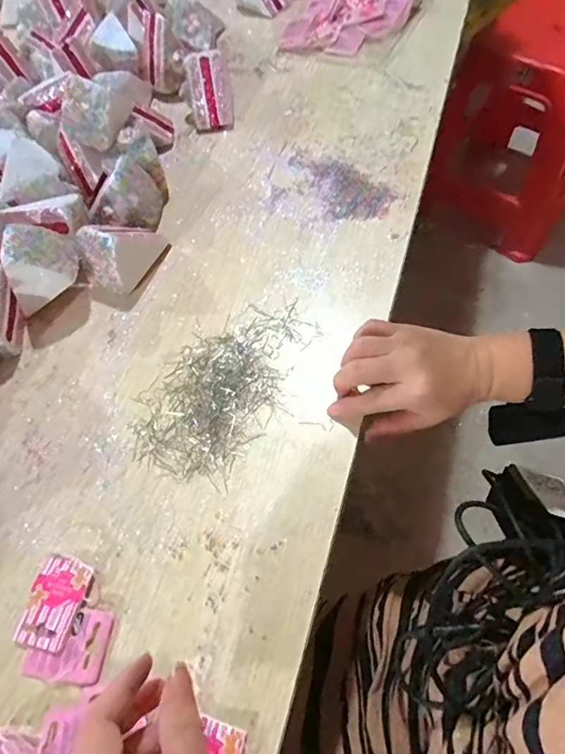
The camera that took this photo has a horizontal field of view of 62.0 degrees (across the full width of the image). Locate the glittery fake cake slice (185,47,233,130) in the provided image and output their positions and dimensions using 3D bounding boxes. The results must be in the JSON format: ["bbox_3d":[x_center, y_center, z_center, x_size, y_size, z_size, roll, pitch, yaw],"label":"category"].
[{"bbox_3d":[-0.096,-0.376,0.615,0.050,0.055,0.081,-12,61,2],"label":"glittery fake cake slice"}]

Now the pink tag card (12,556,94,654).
[{"bbox_3d":[-0.173,0.170,0.356,0.041,0.005,0.062,7,59,11],"label":"pink tag card"}]

